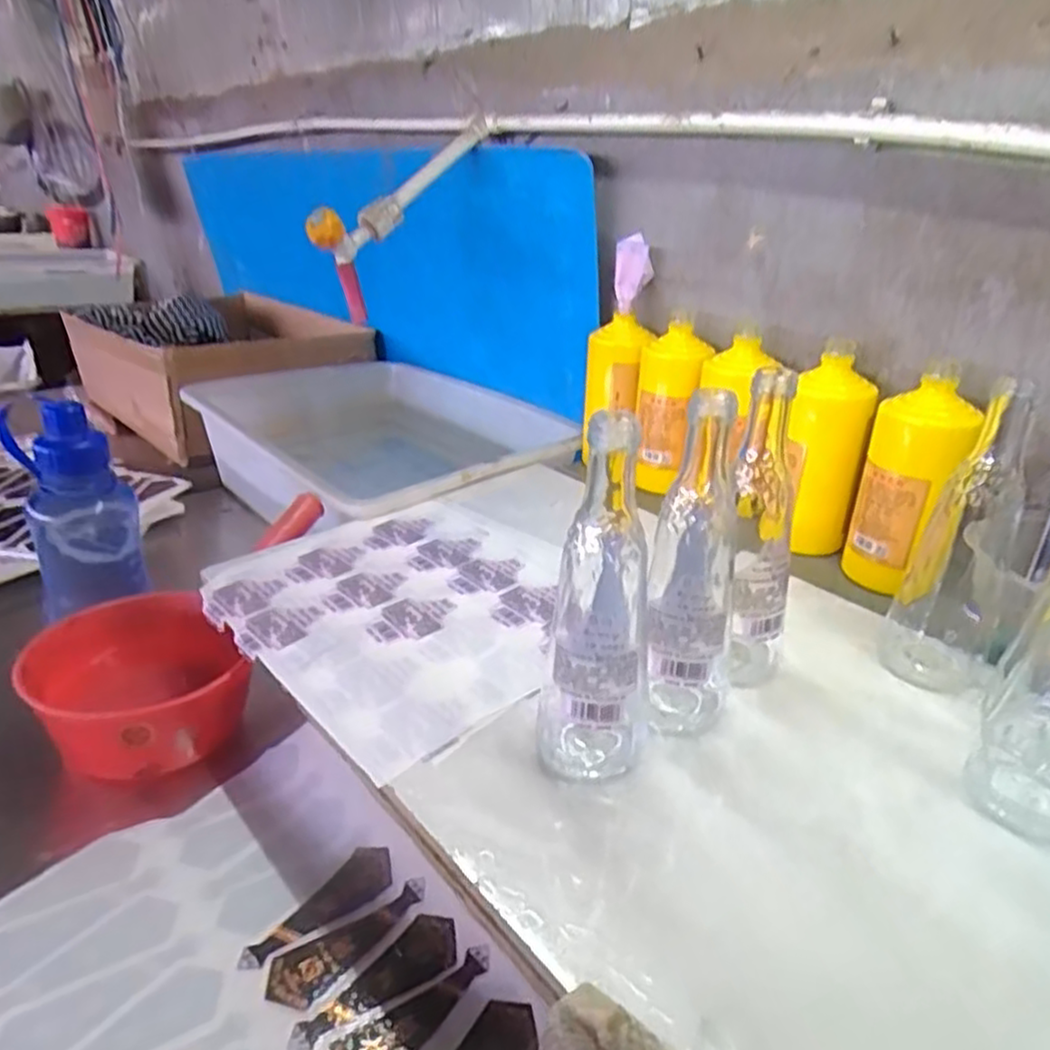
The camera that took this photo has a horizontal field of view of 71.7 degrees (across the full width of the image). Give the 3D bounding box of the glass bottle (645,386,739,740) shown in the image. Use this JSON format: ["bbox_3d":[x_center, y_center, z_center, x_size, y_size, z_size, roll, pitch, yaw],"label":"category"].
[{"bbox_3d":[0.103,0.031,0.436,0.054,0.209,0.048,7,28,10],"label":"glass bottle"}]

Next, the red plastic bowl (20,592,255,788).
[{"bbox_3d":[-0.320,0.133,0.606,0.150,0.077,0.171,-19,32,-29],"label":"red plastic bowl"}]

